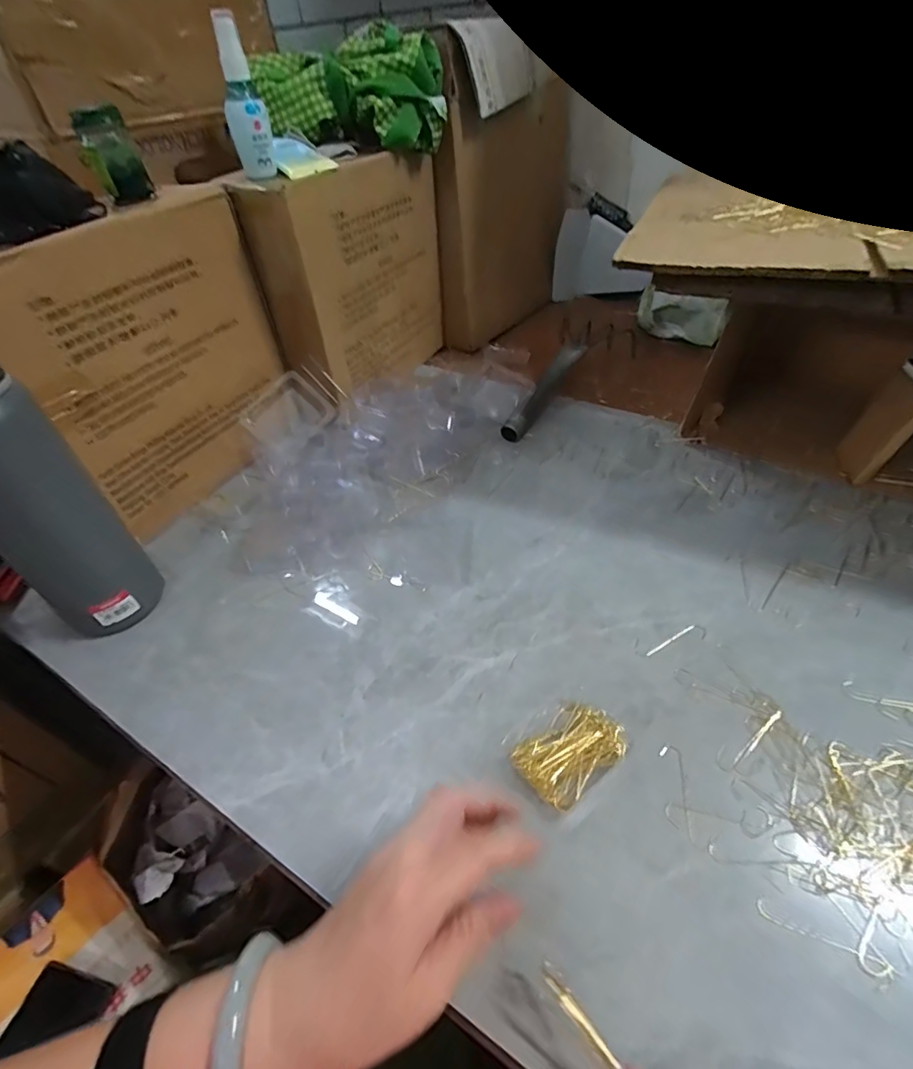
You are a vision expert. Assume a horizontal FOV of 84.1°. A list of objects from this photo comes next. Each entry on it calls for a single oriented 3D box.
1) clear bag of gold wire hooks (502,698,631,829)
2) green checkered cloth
[{"bbox_3d":[0.072,0.146,0.344,0.073,0.020,0.064,-36,52,-28],"label":"clear bag of gold wire hooks"},{"bbox_3d":[-0.122,-0.512,0.591,0.212,0.095,0.088,-1,44,3],"label":"green checkered cloth"}]

